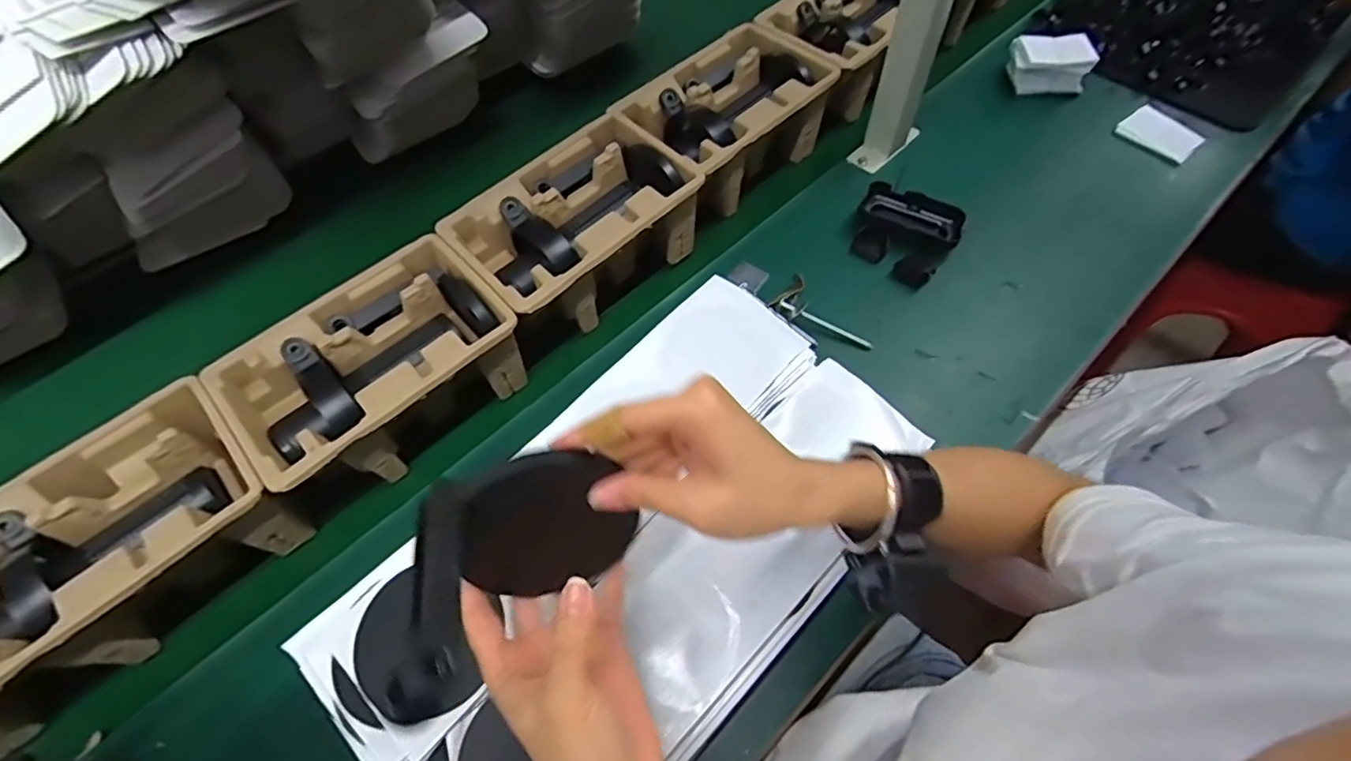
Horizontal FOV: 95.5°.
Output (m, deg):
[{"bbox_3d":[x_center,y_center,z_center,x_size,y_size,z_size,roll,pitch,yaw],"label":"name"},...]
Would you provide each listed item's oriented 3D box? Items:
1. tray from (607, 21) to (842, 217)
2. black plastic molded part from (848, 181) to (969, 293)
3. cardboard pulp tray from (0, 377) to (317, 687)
[{"bbox_3d":[0.056,-0.288,0.693,0.219,0.095,0.142,-38,65,-20],"label":"tray"},{"bbox_3d":[0.248,-0.158,0.665,0.102,0.041,0.100,24,61,15],"label":"black plastic molded part"},{"bbox_3d":[-0.432,0.126,0.477,0.222,0.087,0.147,-40,65,-21],"label":"cardboard pulp tray"}]

